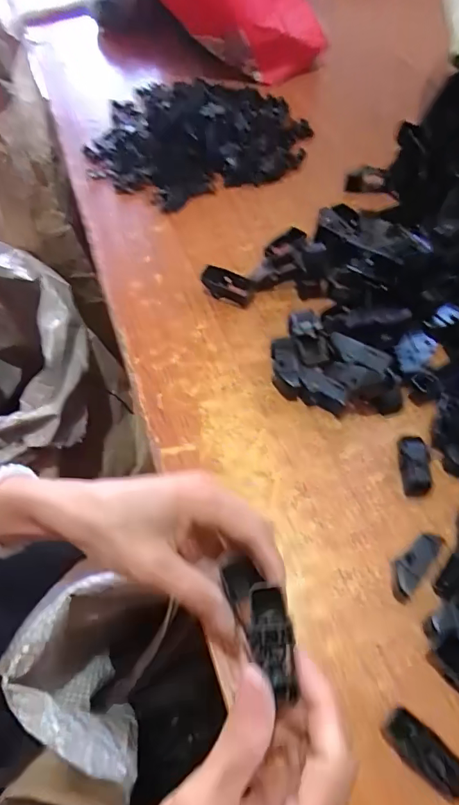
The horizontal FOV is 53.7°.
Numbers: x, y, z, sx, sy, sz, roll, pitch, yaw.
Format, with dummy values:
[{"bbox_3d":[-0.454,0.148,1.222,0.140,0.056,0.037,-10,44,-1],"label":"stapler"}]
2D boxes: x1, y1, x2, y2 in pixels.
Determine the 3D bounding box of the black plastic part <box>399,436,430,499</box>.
[{"bbox_3d":[0.134,0.044,0.328,0.018,0.016,0.042,5,59,6],"label":"black plastic part"}]

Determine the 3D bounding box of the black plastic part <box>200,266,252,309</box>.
[{"bbox_3d":[-0.002,-0.109,0.426,0.047,0.024,0.021,20,62,14],"label":"black plastic part"}]

